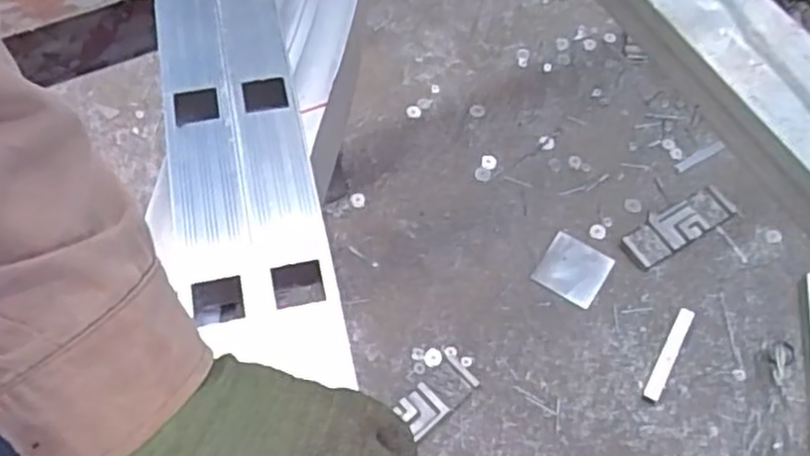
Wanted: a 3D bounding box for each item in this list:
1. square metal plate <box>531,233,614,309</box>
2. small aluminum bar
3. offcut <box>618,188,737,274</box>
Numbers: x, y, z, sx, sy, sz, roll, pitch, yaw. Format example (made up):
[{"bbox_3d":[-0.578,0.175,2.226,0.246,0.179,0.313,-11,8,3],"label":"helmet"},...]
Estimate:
[{"bbox_3d":[0.267,0.065,1.164,0.100,0.007,0.103,29,61,21],"label":"square metal plate"},{"bbox_3d":[0.388,0.186,1.074,0.024,0.011,0.164,27,61,16],"label":"small aluminum bar"},{"bbox_3d":[0.446,-0.004,1.196,0.204,0.013,0.070,-27,61,-17],"label":"offcut"}]

